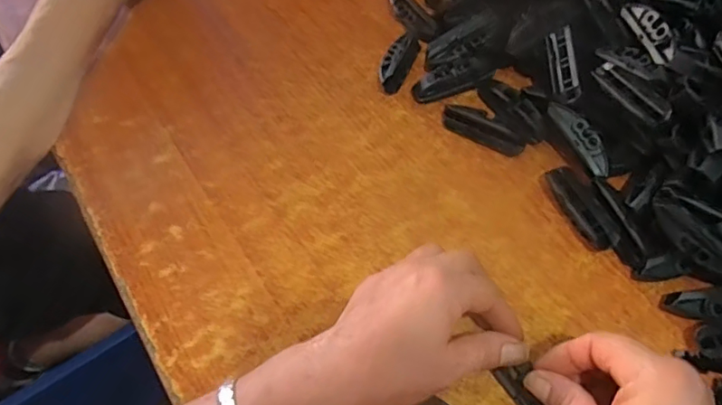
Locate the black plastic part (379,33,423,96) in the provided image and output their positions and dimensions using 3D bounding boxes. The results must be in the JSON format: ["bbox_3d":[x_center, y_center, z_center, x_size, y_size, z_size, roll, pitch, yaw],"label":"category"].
[{"bbox_3d":[0.034,-0.129,0.492,0.022,0.021,0.067,19,62,14],"label":"black plastic part"}]

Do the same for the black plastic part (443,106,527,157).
[{"bbox_3d":[0.101,-0.061,0.448,0.070,0.019,0.018,28,65,18],"label":"black plastic part"}]

